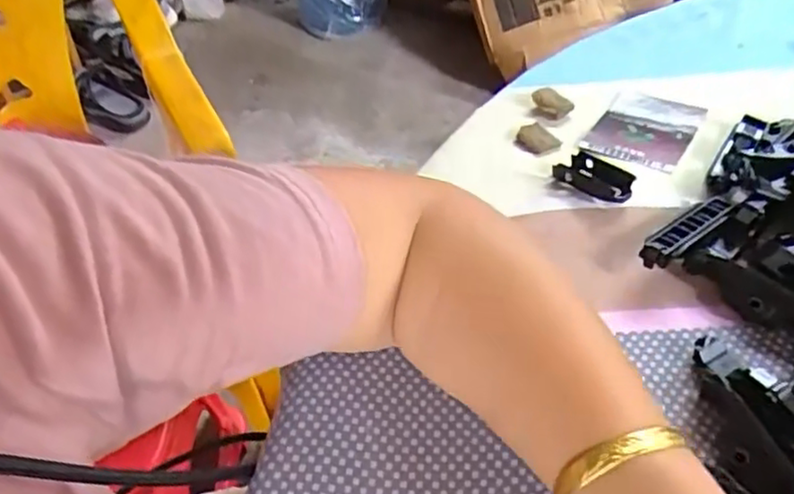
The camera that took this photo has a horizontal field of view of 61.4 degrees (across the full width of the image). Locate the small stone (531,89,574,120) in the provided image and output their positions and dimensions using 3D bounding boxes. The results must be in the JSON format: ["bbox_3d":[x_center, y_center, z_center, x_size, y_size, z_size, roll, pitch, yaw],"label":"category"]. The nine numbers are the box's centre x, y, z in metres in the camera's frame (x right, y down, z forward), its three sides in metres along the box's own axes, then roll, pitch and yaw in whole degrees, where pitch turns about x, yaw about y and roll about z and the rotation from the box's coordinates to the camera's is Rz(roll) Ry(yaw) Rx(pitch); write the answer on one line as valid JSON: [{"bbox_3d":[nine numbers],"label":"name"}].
[{"bbox_3d":[0.109,-0.101,0.465,0.023,0.011,0.023,-15,47,-12],"label":"small stone"}]

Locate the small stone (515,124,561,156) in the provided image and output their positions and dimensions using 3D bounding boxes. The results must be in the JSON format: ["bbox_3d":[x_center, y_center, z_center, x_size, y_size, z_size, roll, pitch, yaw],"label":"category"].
[{"bbox_3d":[0.091,-0.071,0.440,0.020,0.011,0.034,-28,51,-24],"label":"small stone"}]

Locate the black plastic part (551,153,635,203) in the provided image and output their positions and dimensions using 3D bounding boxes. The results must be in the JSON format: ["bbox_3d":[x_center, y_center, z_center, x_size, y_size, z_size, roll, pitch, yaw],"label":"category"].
[{"bbox_3d":[0.117,-0.043,0.396,0.045,0.011,0.028,32,55,29],"label":"black plastic part"}]

